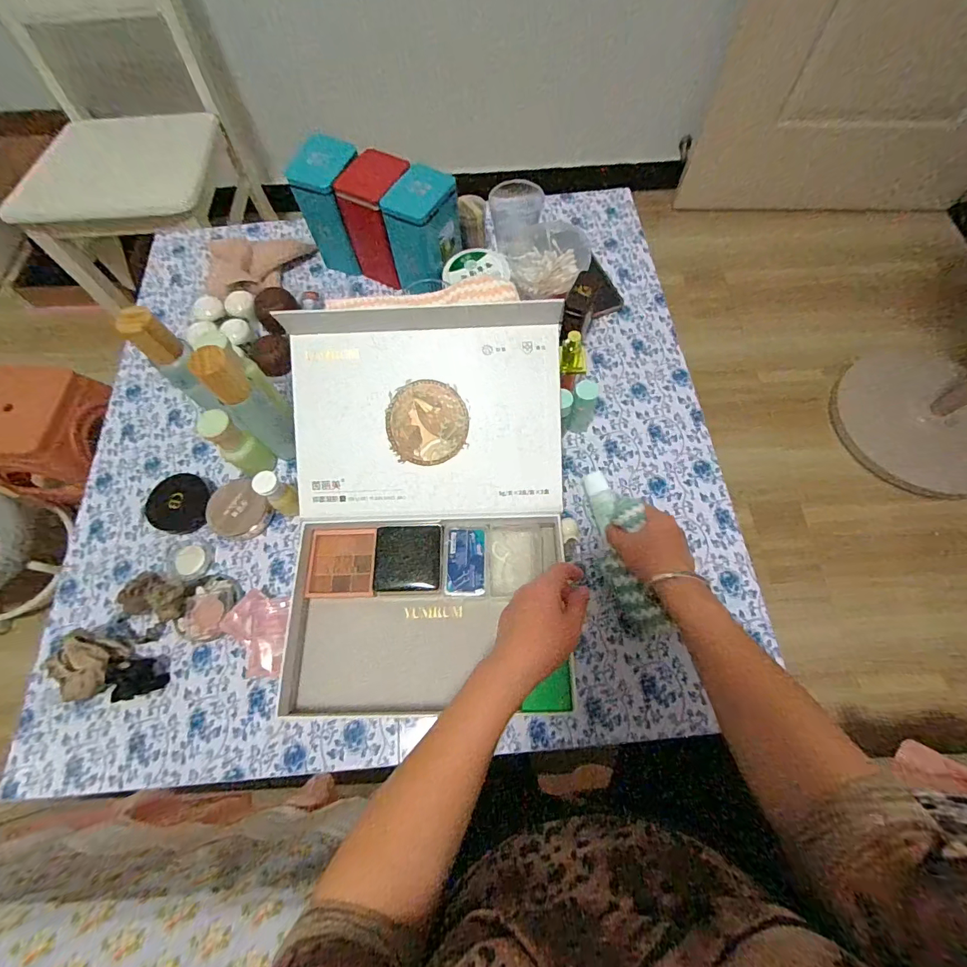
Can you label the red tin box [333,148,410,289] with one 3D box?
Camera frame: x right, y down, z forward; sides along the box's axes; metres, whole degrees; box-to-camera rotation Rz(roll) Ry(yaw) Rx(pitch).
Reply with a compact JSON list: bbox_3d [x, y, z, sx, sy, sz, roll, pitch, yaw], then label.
[{"bbox_3d":[-0.136,-0.361,0.609,0.069,0.138,0.084,25,70,12],"label":"red tin box"}]

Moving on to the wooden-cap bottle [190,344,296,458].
[{"bbox_3d":[-0.243,-0.081,0.467,0.037,0.151,0.040,14,69,8],"label":"wooden-cap bottle"}]

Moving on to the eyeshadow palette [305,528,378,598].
[{"bbox_3d":[-0.152,0.086,0.479,0.069,0.011,0.072,1,84,-3],"label":"eyeshadow palette"}]

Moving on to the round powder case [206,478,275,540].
[{"bbox_3d":[-0.283,0.032,0.510,0.066,0.017,0.066,4,78,-20],"label":"round powder case"}]

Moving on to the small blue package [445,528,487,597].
[{"bbox_3d":[-0.019,0.083,0.468,0.043,0.008,0.071,-2,67,1],"label":"small blue package"}]

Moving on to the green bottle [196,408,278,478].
[{"bbox_3d":[-0.274,-0.038,0.501,0.030,0.116,0.036,29,71,13],"label":"green bottle"}]

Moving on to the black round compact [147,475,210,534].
[{"bbox_3d":[-0.362,0.024,0.525,0.065,0.018,0.070,-1,67,2],"label":"black round compact"}]

